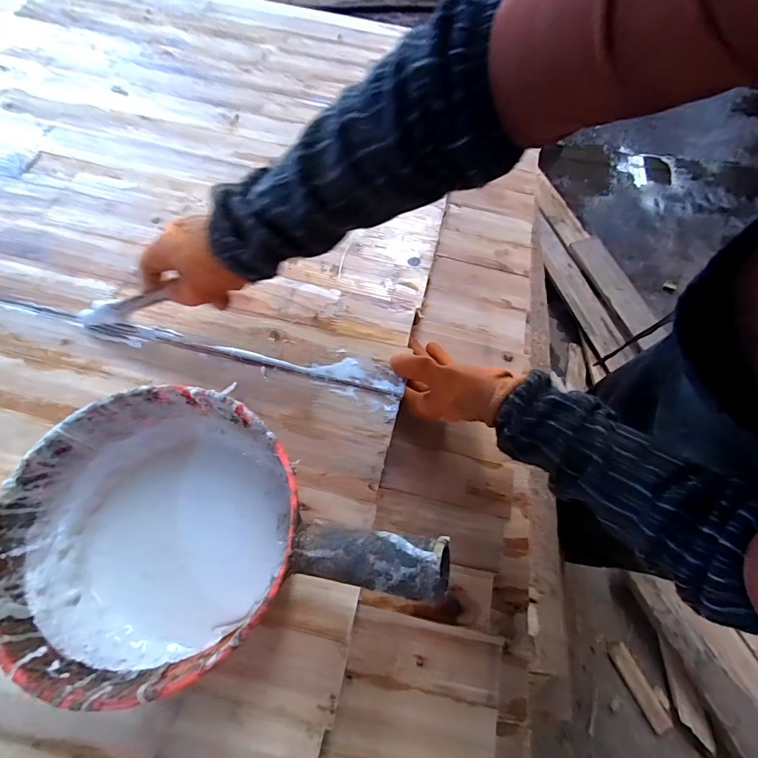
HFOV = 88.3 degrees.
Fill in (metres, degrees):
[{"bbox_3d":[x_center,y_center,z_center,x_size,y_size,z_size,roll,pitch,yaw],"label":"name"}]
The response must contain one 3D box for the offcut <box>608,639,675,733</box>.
[{"bbox_3d":[0.633,0.745,0.951,0.049,0.016,0.184,-23,68,-12],"label":"offcut"}]

